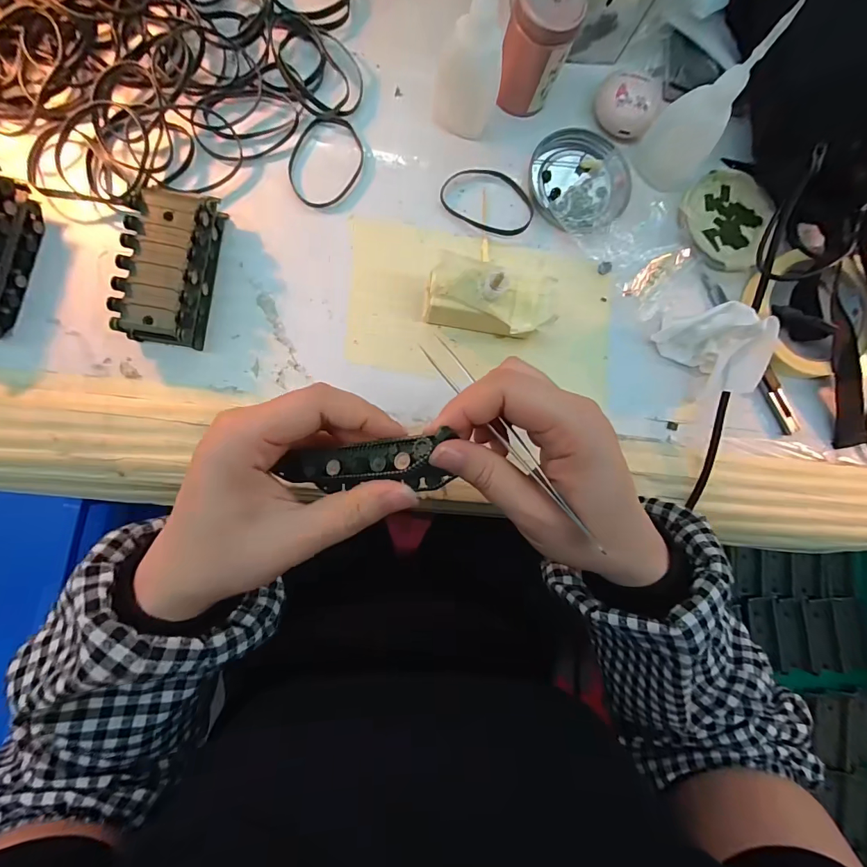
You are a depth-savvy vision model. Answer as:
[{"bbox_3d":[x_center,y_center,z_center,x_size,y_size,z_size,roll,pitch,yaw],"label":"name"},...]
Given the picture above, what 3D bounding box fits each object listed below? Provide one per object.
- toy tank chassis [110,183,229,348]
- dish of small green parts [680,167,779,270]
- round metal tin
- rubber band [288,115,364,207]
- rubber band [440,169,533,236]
[{"bbox_3d":[-0.166,-0.105,0.258,0.043,0.033,0.093,8,83,-5],"label":"toy tank chassis"},{"bbox_3d":[0.231,-0.171,0.324,0.074,0.010,0.079,1,84,-6],"label":"dish of small green parts"},{"bbox_3d":[0.113,-0.192,0.311,0.075,0.010,0.080,1,84,-6],"label":"round metal tin"},{"bbox_3d":[-0.077,-0.195,0.290,0.048,0.004,0.069,24,85,-6],"label":"rubber band"},{"bbox_3d":[0.042,-0.175,0.303,0.070,0.004,0.046,23,82,-3],"label":"rubber band"}]

